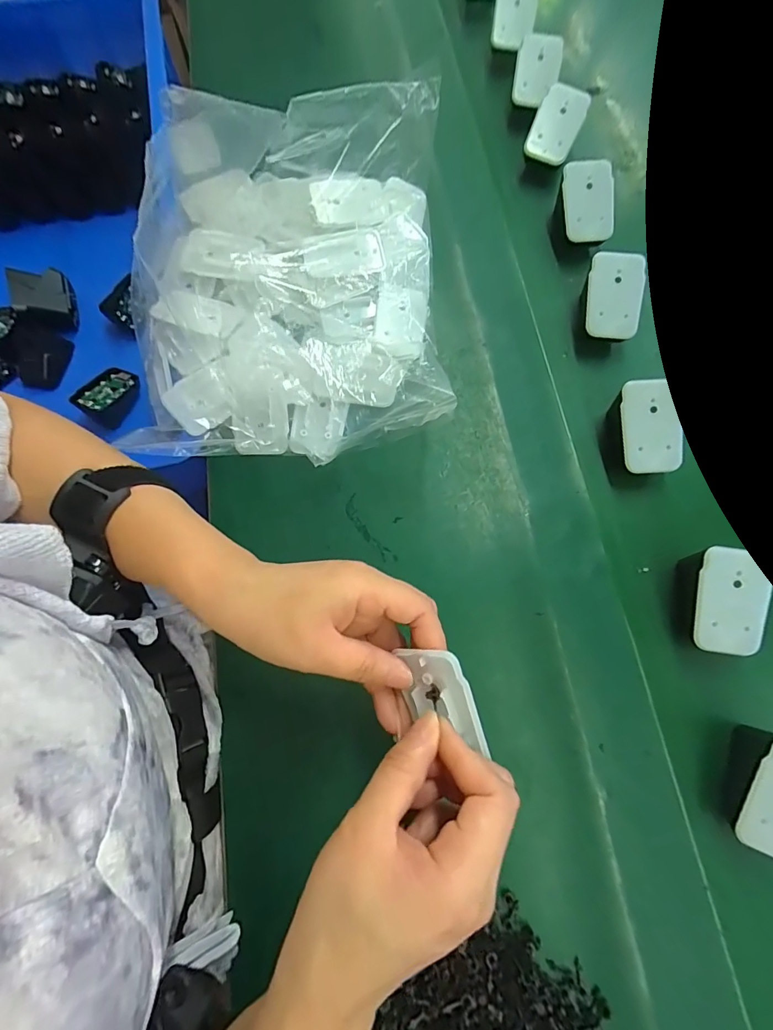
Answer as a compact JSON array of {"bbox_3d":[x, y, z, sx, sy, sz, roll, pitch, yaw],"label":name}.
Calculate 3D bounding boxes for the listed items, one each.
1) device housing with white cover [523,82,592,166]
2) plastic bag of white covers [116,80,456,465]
[{"bbox_3d":[0.158,-0.362,0.386,0.042,0.009,0.061,20,103,-7],"label":"device housing with white cover"},{"bbox_3d":[-0.078,-0.196,0.325,0.224,0.086,0.287,1,75,0],"label":"plastic bag of white covers"}]

